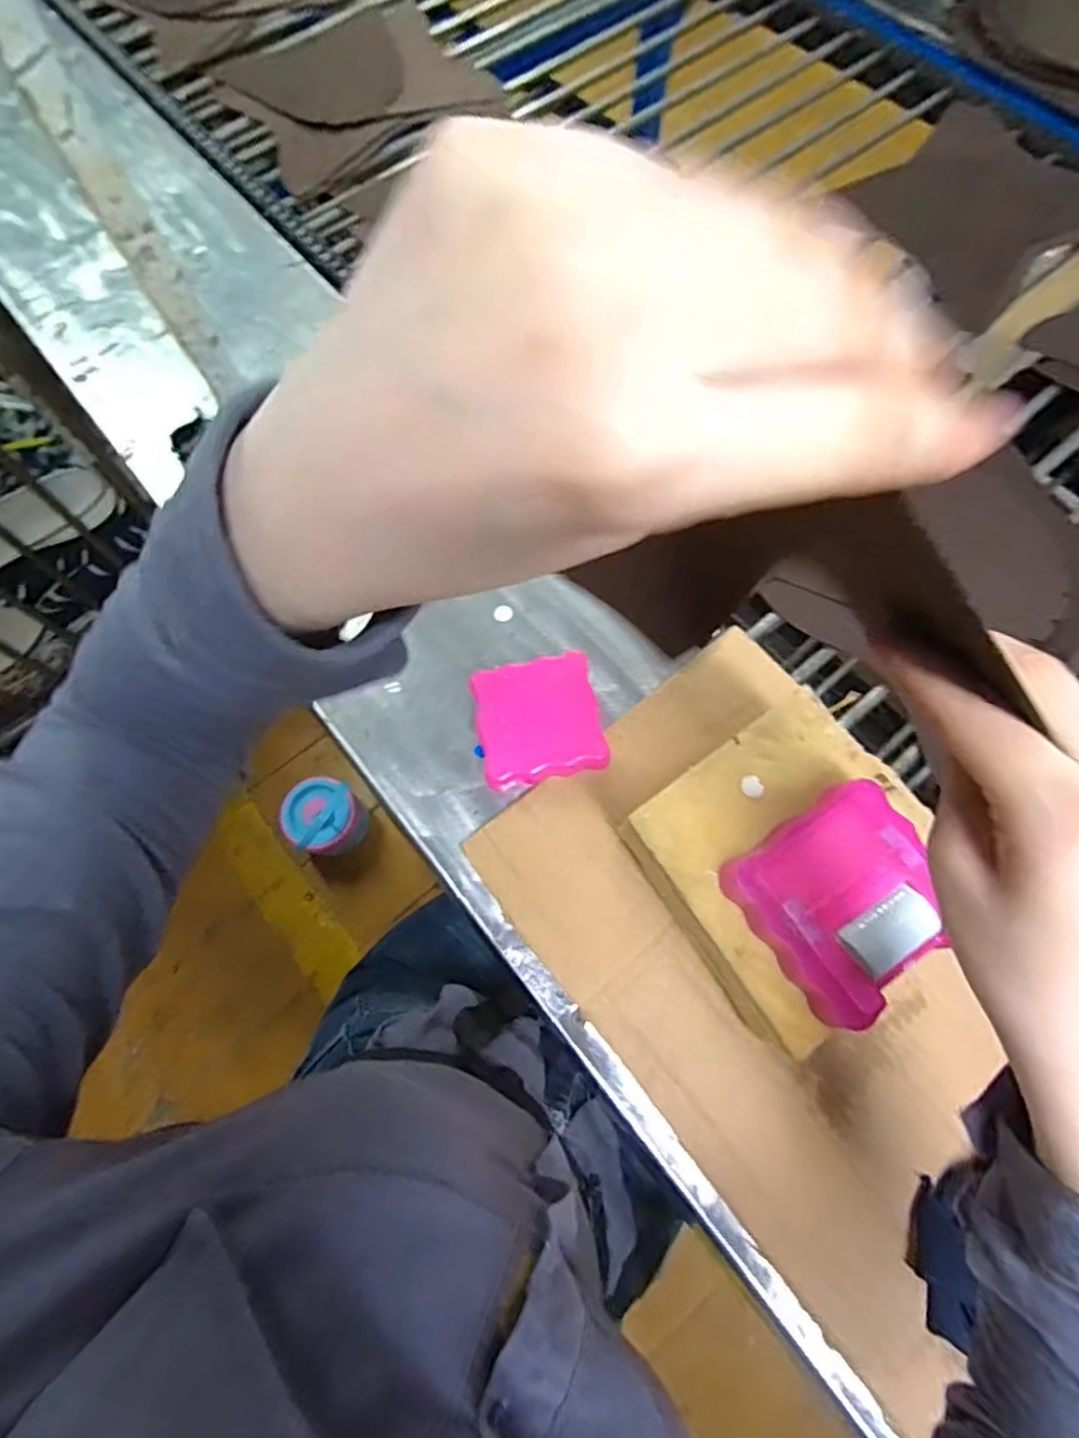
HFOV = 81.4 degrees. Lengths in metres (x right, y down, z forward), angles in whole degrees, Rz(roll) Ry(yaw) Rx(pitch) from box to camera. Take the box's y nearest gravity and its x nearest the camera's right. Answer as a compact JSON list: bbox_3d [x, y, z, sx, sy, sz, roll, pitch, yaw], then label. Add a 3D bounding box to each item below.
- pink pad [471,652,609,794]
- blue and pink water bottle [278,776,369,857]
[{"bbox_3d":[-0.001,-0.002,0.543,0.104,0.013,0.110,-12,73,-2],"label":"pink pad"},{"bbox_3d":[-0.409,0.182,1.181,0.131,0.160,0.132,0,71,0],"label":"blue and pink water bottle"}]

